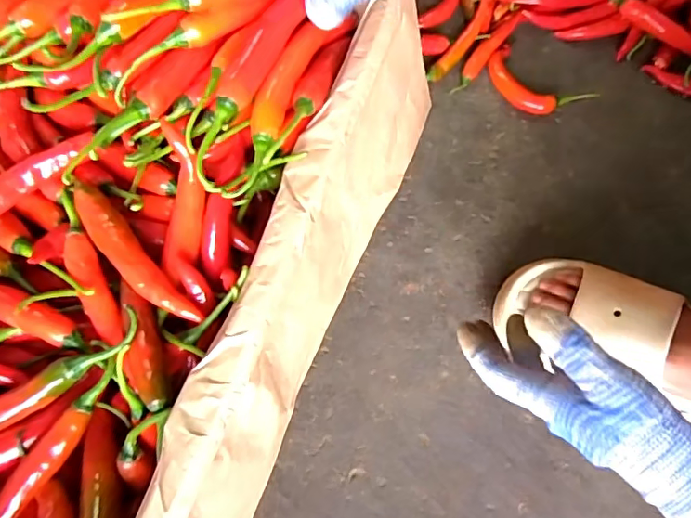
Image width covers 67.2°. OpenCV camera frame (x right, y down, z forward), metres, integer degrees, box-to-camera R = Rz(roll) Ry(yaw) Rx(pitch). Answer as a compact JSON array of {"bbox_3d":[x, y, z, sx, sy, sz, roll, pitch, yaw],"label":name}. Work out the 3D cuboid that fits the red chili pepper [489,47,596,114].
[{"bbox_3d":[0.196,-0.178,0.546,0.111,0.020,0.046,37,75,12],"label":"red chili pepper"}]

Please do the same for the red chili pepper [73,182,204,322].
[{"bbox_3d":[-0.123,-0.002,0.297,0.023,0.017,0.102,-43,76,-13],"label":"red chili pepper"}]

